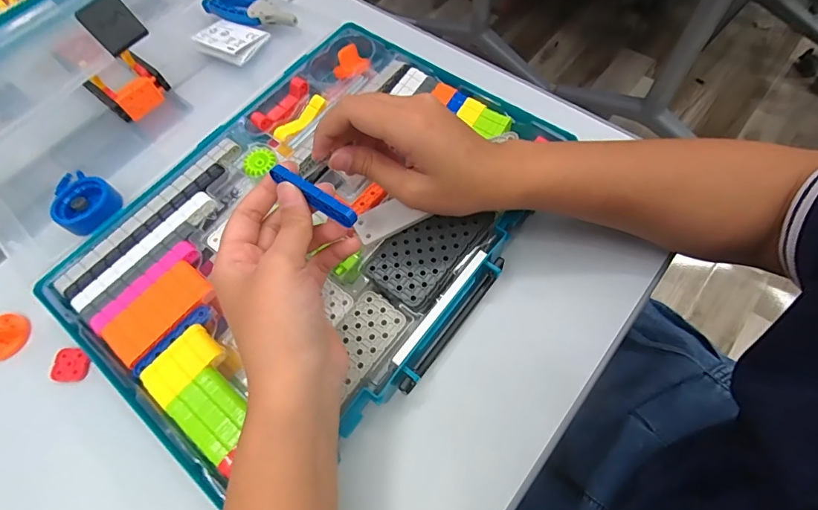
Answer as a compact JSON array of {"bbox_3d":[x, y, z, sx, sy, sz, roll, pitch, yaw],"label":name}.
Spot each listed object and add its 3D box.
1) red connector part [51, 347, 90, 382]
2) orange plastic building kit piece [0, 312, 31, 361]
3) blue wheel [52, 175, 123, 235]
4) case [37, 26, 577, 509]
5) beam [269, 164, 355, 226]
[{"bbox_3d":[-0.263,0.085,0.329,0.025,0.005,0.026,-3,63,4],"label":"red connector part"},{"bbox_3d":[-0.330,0.063,0.338,0.032,0.021,0.037,6,64,9],"label":"orange plastic building kit piece"},{"bbox_3d":[-0.273,-0.042,0.360,0.043,0.018,0.049,31,72,14],"label":"blue wheel"},{"bbox_3d":[-0.073,-0.028,0.342,0.276,0.040,0.349,36,74,16],"label":"case"},{"bbox_3d":[-0.056,-0.035,0.250,0.060,0.009,0.009,34,73,10],"label":"beam"}]

